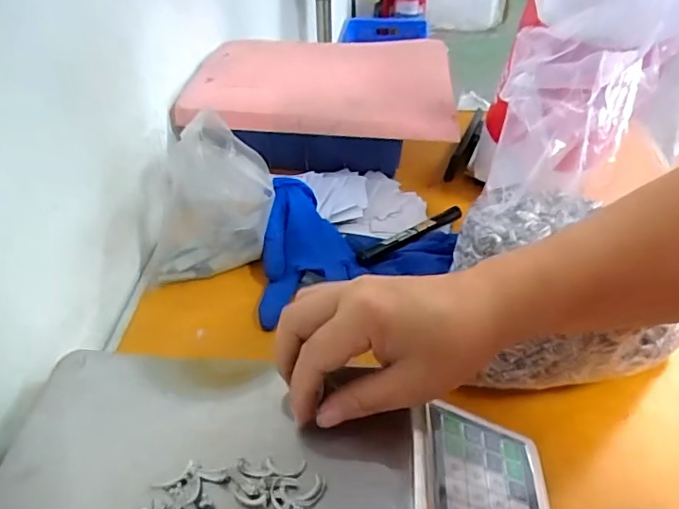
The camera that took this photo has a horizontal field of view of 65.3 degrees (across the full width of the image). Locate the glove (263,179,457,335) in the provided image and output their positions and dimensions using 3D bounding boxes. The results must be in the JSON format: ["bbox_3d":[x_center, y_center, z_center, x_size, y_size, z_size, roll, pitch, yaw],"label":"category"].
[{"bbox_3d":[0.018,-0.005,0.529,0.189,0.062,0.136,-2,42,0],"label":"glove"}]

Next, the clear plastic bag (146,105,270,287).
[{"bbox_3d":[-0.131,-0.053,0.524,0.127,0.129,0.103,-6,42,-4],"label":"clear plastic bag"}]

